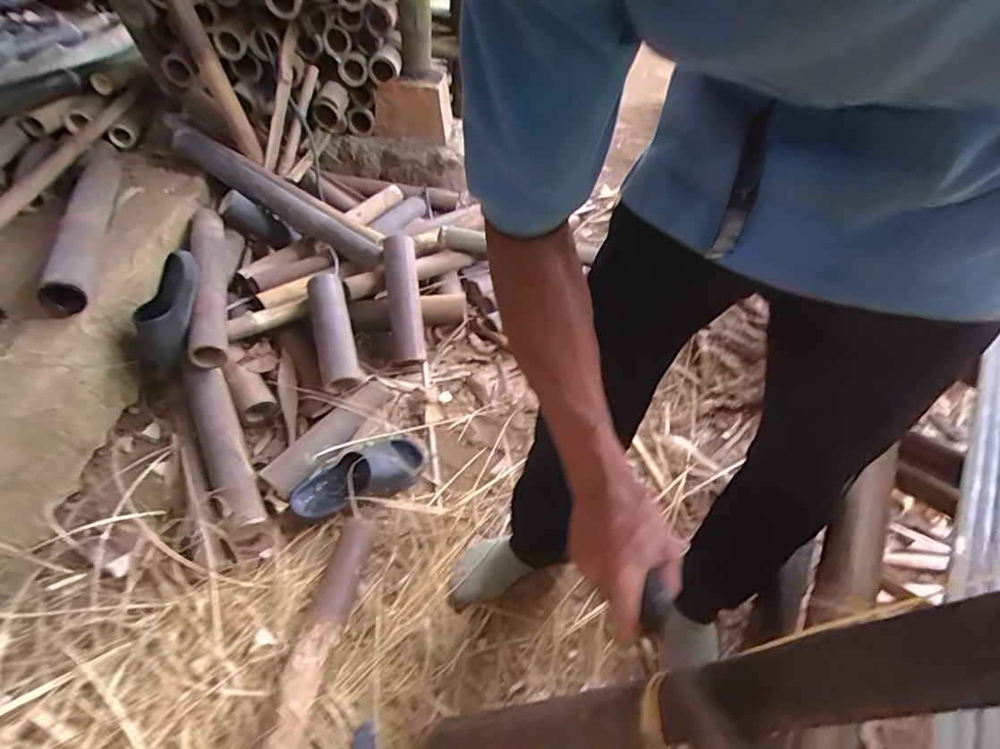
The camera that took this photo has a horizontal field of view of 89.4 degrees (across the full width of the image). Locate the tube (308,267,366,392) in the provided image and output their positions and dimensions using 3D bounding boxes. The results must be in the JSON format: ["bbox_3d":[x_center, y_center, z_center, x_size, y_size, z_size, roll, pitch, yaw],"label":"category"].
[{"bbox_3d":[-0.386,-0.099,1.185,0.090,0.085,0.314,-14,55,-12],"label":"tube"}]

